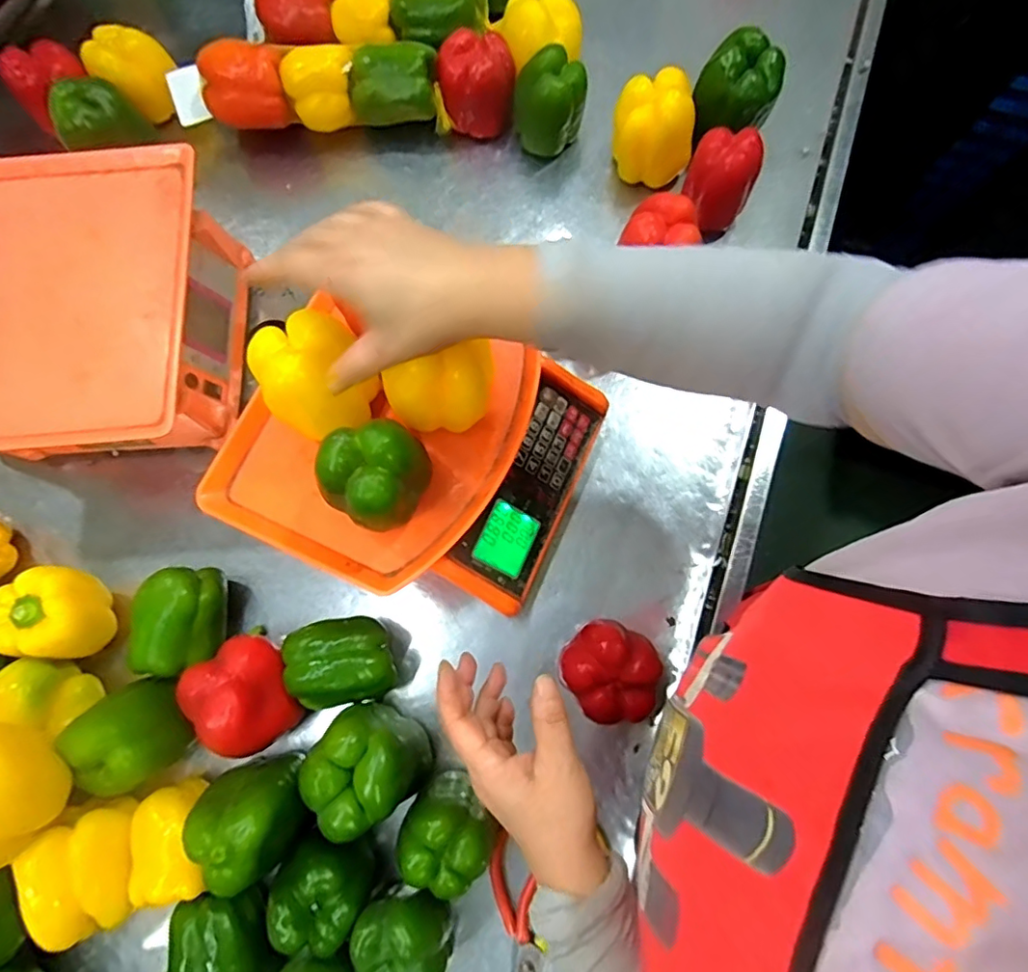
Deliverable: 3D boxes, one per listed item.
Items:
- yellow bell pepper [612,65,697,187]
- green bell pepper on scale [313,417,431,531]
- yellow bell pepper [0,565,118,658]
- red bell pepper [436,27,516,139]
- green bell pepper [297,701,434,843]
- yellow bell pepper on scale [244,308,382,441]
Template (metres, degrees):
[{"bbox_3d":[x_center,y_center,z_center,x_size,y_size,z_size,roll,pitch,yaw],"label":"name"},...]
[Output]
[{"bbox_3d":[0.157,-0.399,0.628,0.090,0.109,0.070,10,76,4],"label":"yellow bell pepper"},{"bbox_3d":[-0.095,-0.002,0.406,0.065,0.106,0.058,-19,76,-4],"label":"green bell pepper on scale"},{"bbox_3d":[-0.419,0.115,0.508,0.069,0.065,0.076,1,76,1],"label":"yellow bell pepper"},{"bbox_3d":[-0.043,-0.461,0.641,0.082,0.081,0.071,-4,76,0],"label":"red bell pepper"},{"bbox_3d":[-0.120,0.232,0.456,0.083,0.078,0.084,0,76,1],"label":"green bell pepper"},{"bbox_3d":[-0.150,-0.080,0.424,0.076,0.071,0.080,0,76,1],"label":"yellow bell pepper on scale"}]

